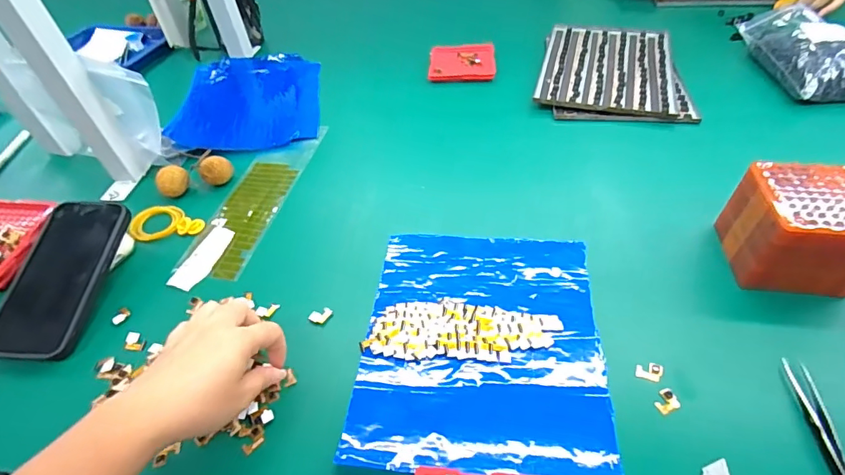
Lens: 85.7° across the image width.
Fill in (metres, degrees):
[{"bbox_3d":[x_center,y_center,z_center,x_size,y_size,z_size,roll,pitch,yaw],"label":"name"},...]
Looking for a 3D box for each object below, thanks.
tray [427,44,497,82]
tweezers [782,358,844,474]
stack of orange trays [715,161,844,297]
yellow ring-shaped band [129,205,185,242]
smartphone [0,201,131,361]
[{"bbox_3d":[0.065,-0.282,0.732,0.103,0.011,0.109,3,48,8],"label":"tray"},{"bbox_3d":[0.274,0.140,0.304,0.013,0.011,0.126,5,48,10],"label":"tweezers"},{"bbox_3d":[0.330,-0.007,0.398,0.095,0.079,0.087,4,48,9],"label":"stack of orange trays"},{"bbox_3d":[-0.297,-0.018,0.510,0.055,0.009,0.047,-25,50,-17],"label":"yellow ring-shaped band"},{"bbox_3d":[-0.341,0.035,0.428,0.083,0.014,0.157,2,61,4],"label":"smartphone"}]

